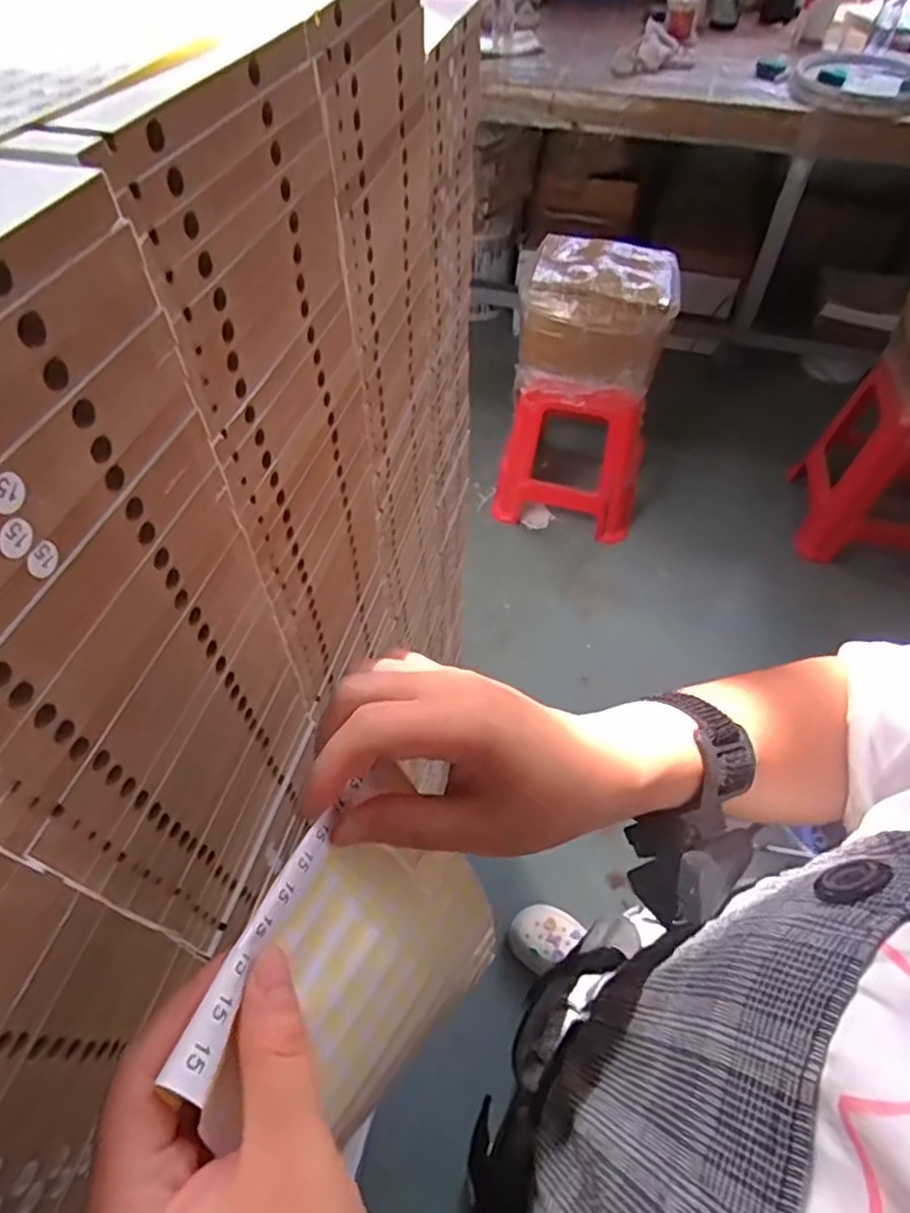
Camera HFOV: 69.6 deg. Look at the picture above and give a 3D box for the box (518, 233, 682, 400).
[{"bbox_3d":[0.346,-0.708,1.598,0.357,0.220,0.347,11,54,8],"label":"box"}]

